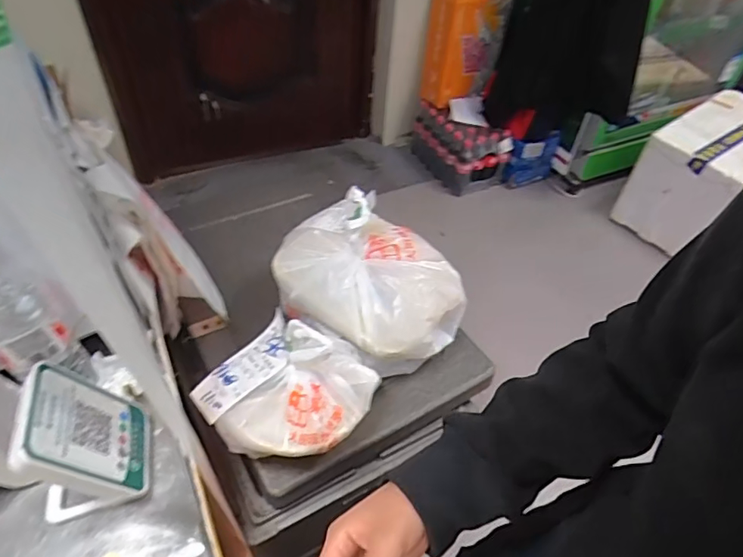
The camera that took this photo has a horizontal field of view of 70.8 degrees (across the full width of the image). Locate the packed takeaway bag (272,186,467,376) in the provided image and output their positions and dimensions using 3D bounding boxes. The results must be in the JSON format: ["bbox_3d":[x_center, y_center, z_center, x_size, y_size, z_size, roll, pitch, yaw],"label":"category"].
[{"bbox_3d":[-0.012,-0.014,0.754,0.268,0.205,0.183,23,49,15],"label":"packed takeaway bag"}]

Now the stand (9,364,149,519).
[{"bbox_3d":[-0.275,0.156,0.501,0.091,0.131,0.110,-7,49,-11],"label":"stand"}]

